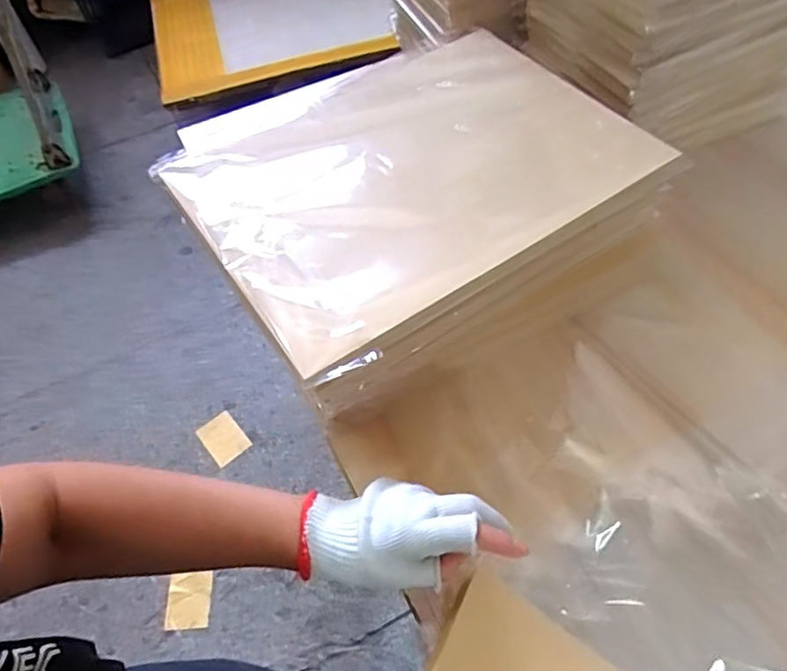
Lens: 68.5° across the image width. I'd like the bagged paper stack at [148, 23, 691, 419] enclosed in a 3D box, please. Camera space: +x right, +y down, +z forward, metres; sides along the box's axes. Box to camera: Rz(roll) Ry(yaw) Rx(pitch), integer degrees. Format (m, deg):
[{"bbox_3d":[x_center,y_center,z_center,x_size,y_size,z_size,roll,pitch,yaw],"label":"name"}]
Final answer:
[{"bbox_3d":[0.024,-0.125,0.633,0.413,0.171,0.311,-33,60,-16],"label":"bagged paper stack"}]

